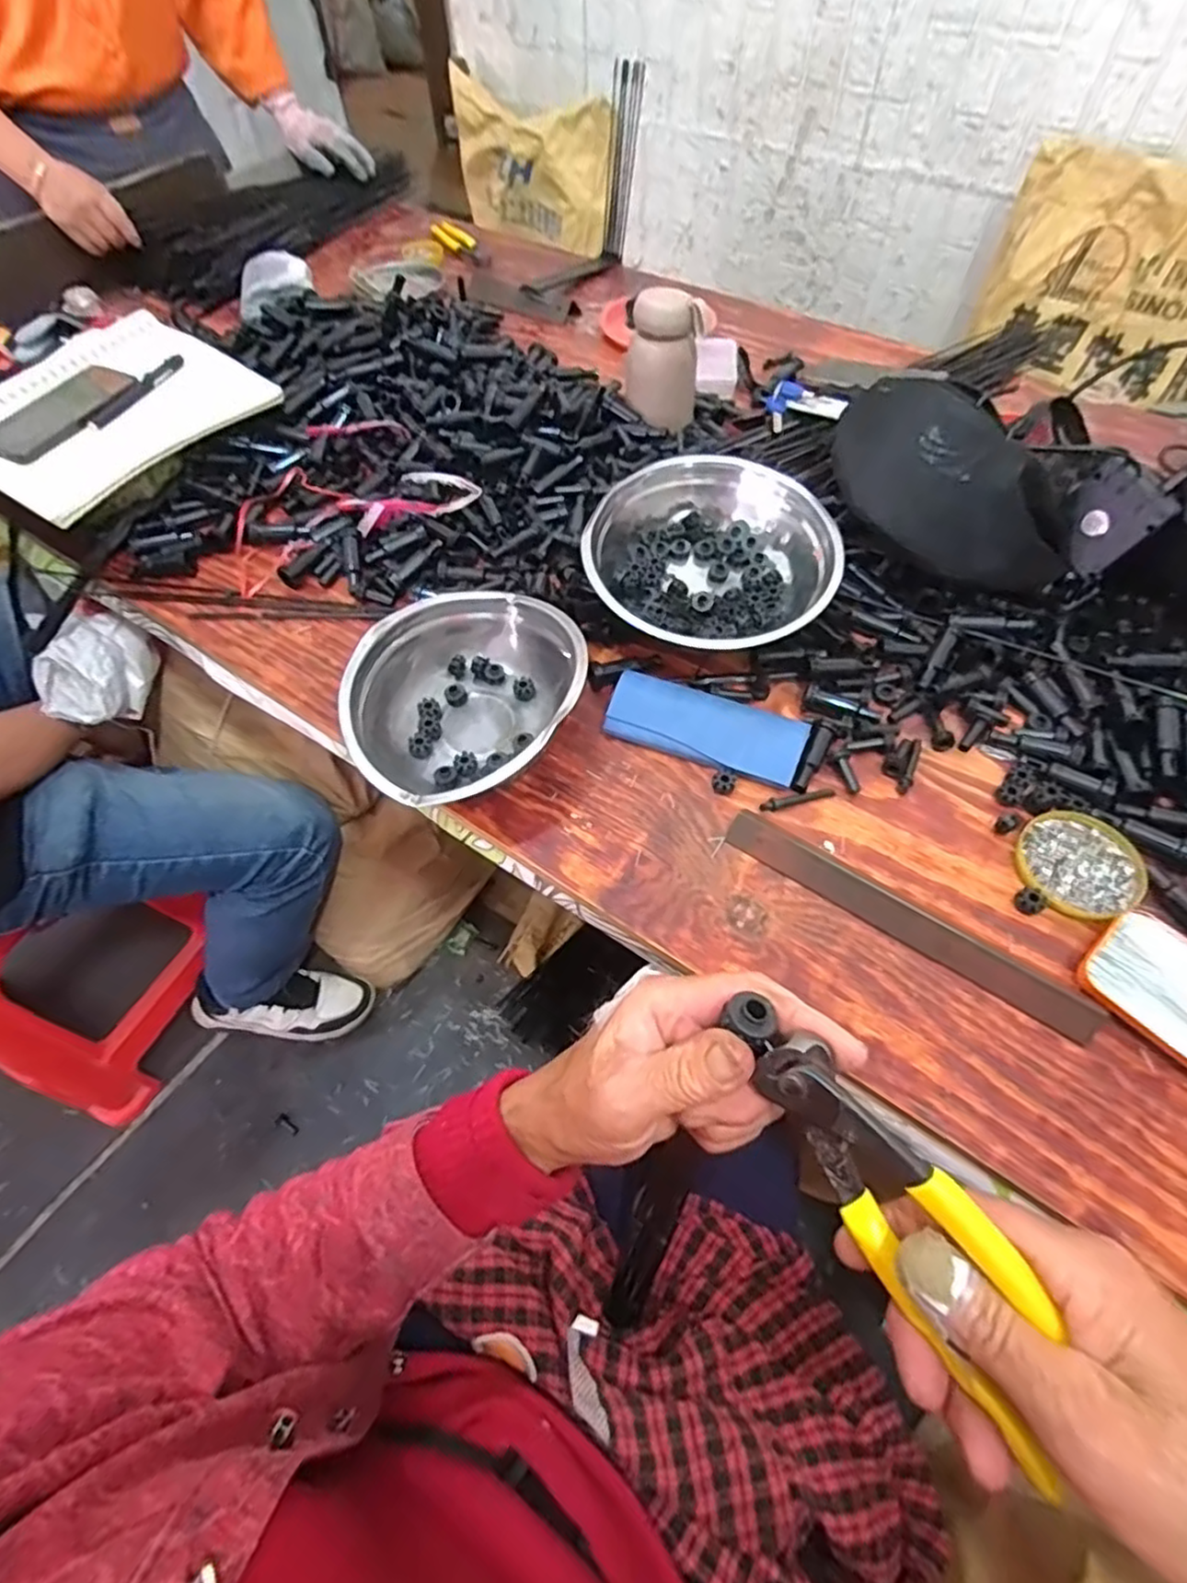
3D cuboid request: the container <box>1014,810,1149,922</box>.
[{"bbox_3d":[0.362,0.054,0.510,0.084,0.007,0.086,-1,58,1],"label":"container"}]

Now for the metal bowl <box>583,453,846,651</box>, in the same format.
[{"bbox_3d":[0.109,-0.214,0.631,0.217,0.091,0.189,1,78,11],"label":"metal bowl"}]

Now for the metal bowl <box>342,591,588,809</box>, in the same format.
[{"bbox_3d":[-0.102,-0.076,0.571,0.176,0.067,0.203,32,64,20],"label":"metal bowl"}]

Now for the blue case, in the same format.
[{"bbox_3d":[0.092,-0.052,0.569,0.159,0.030,0.052,19,60,13],"label":"blue case"}]

